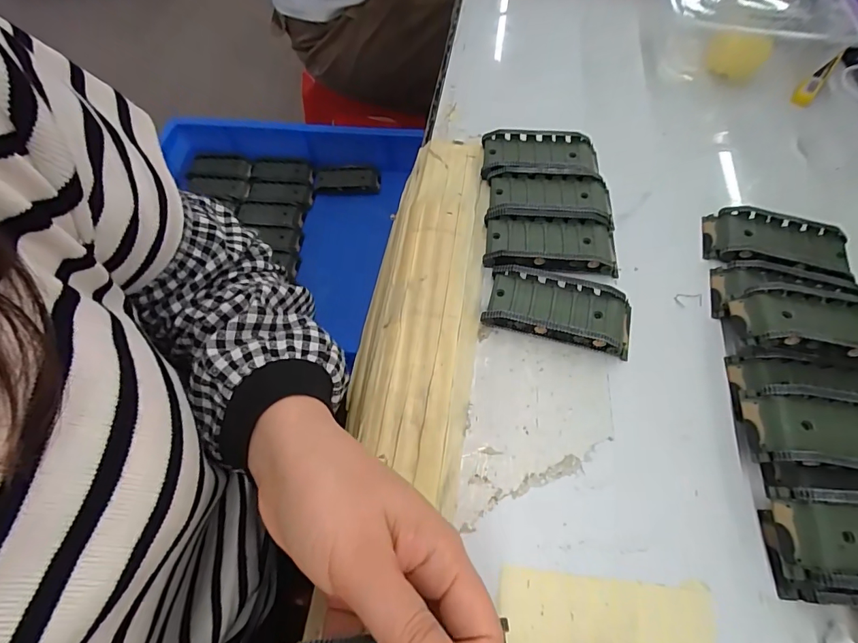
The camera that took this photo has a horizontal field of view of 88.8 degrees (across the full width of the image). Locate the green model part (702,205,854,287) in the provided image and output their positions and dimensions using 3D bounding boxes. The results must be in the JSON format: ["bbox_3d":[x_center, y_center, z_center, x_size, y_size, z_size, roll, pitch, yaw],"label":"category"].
[{"bbox_3d":[0.257,-0.057,0.324,0.094,0.016,0.051,18,64,9],"label":"green model part"}]

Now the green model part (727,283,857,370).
[{"bbox_3d":[0.247,0.005,0.282,0.094,0.034,0.045,10,63,5],"label":"green model part"}]

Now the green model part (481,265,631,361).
[{"bbox_3d":[0.089,-0.009,0.297,0.095,0.019,0.044,14,63,7],"label":"green model part"}]

